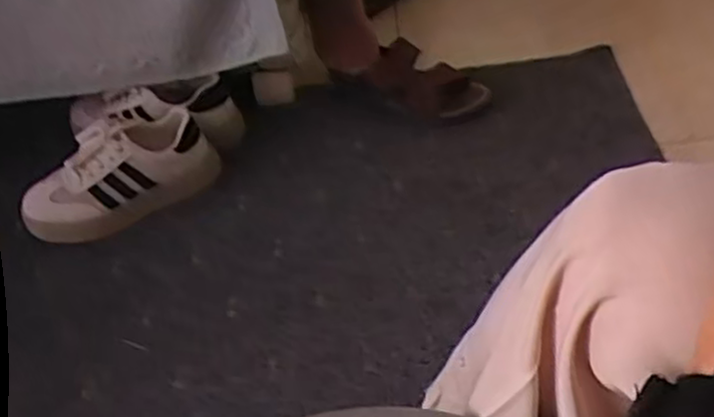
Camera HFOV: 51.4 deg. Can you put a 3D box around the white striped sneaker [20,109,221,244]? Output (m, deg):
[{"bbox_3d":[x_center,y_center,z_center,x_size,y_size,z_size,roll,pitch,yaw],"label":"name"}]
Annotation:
[{"bbox_3d":[-0.310,-0.042,0.966,0.242,0.104,0.085,-27,48,-15],"label":"white striped sneaker"}]

